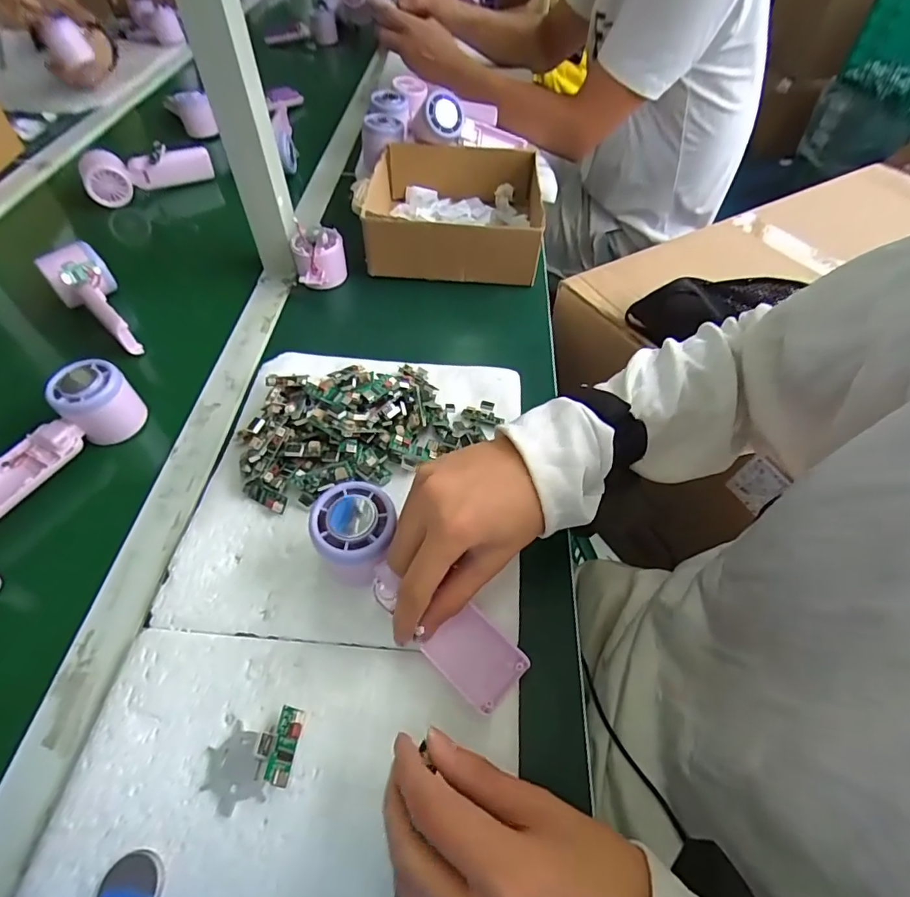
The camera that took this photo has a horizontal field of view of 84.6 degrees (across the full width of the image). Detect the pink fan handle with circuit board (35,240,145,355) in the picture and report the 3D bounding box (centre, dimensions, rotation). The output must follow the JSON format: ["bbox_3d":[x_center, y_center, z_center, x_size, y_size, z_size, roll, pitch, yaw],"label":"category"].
[{"bbox_3d":[-0.371,-0.156,0.516,0.055,0.058,0.133,-34,60,-24],"label":"pink fan handle with circuit board"}]

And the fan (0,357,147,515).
[{"bbox_3d":[-0.338,-0.003,0.405,0.050,0.050,0.160,25,55,16],"label":"fan"}]

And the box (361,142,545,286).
[{"bbox_3d":[-0.003,-0.296,0.634,0.211,0.083,0.214,1,52,0],"label":"box"}]

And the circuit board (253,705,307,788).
[{"bbox_3d":[-0.100,0.169,0.285,0.021,0.013,0.038,4,52,1],"label":"circuit board"}]

